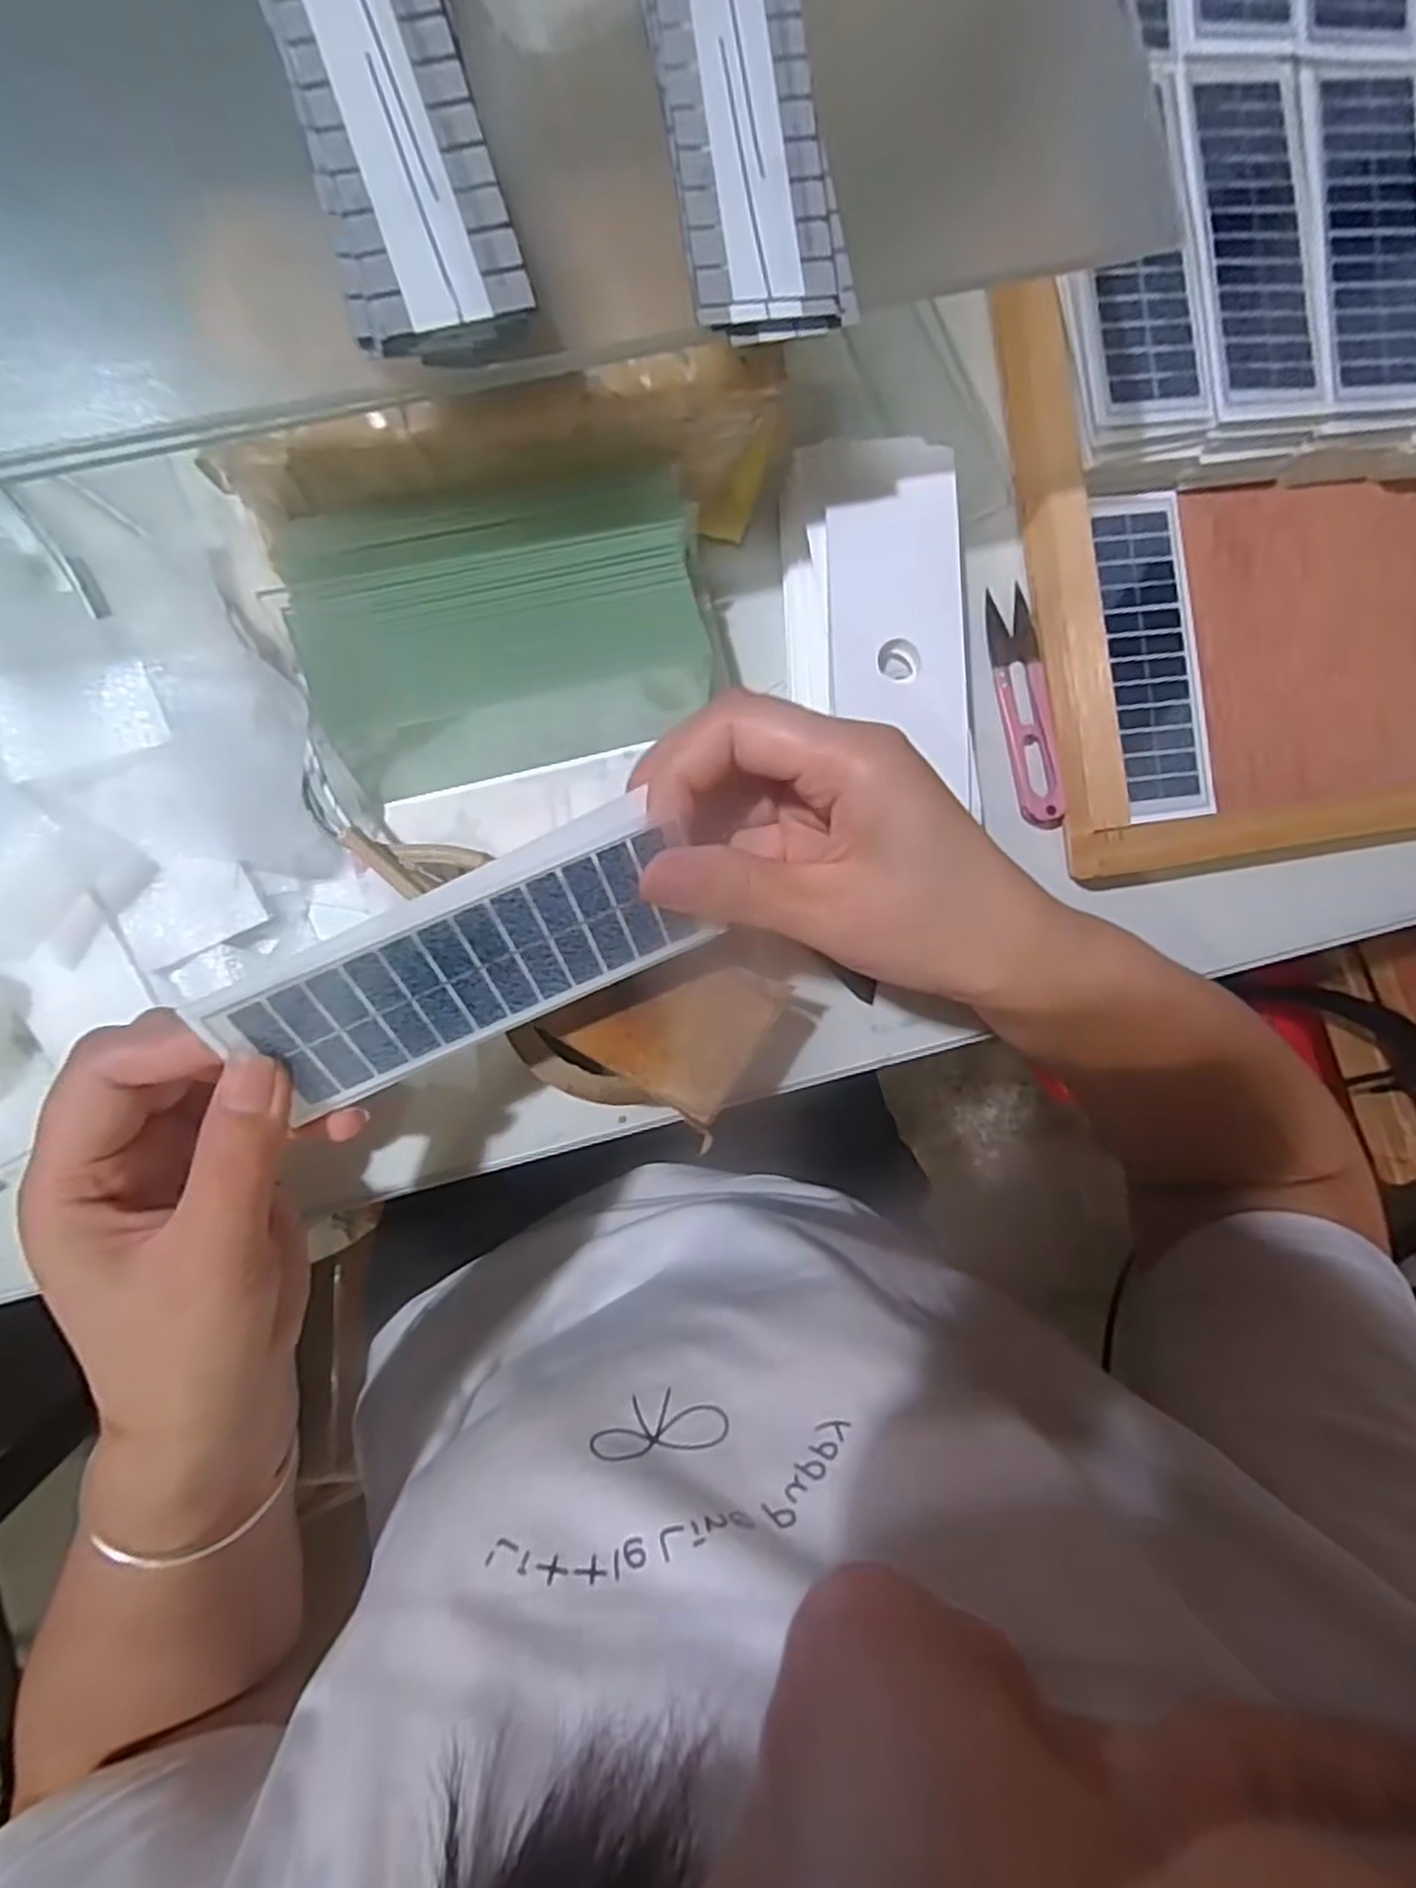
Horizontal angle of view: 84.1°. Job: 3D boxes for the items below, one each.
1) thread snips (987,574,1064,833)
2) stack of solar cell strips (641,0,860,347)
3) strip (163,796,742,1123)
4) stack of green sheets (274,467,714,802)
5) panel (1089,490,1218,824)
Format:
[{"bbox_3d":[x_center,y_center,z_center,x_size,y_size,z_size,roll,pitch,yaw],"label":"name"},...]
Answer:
[{"bbox_3d":[0.139,-0.103,0.345,0.021,0.009,0.103,-10,92,-9],"label":"thread snips"},{"bbox_3d":[0.008,-0.231,0.212,0.044,0.006,0.126,-12,95,-4],"label":"stack of solar cell strips"},{"bbox_3d":[-0.067,0.005,0.225,0.126,0.008,0.050,-26,128,-5],"label":"strip"},{"bbox_3d":[-0.068,-0.117,0.288,0.151,0.041,0.089,-19,93,-8],"label":"stack of green sheets"},{"bbox_3d":[0.201,-0.129,0.356,0.045,0.005,0.144,-9,92,-5],"label":"panel"}]

